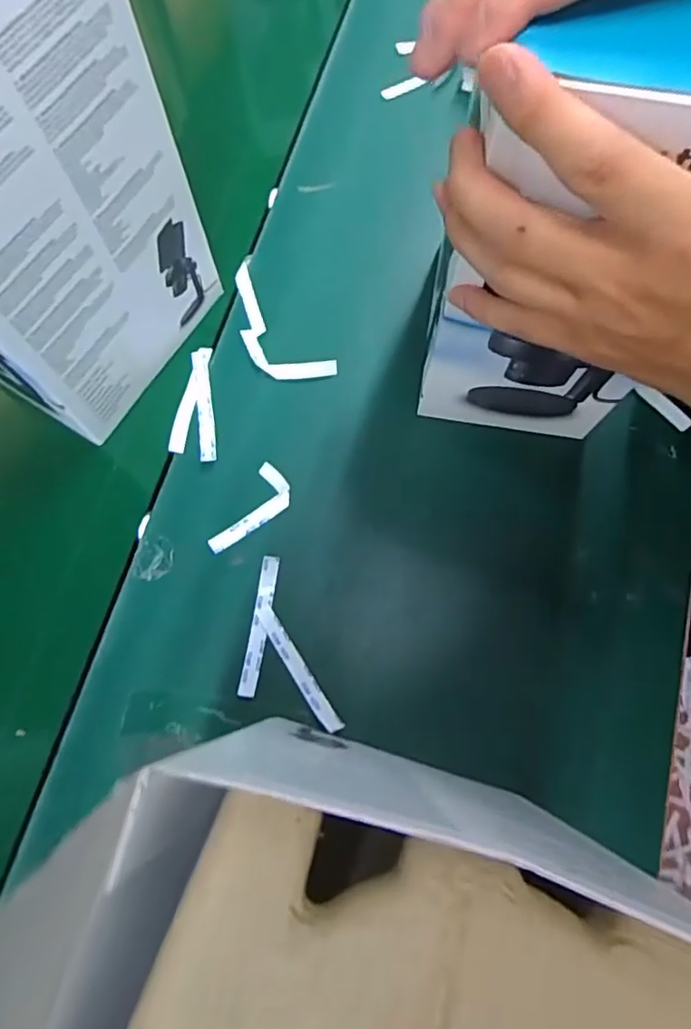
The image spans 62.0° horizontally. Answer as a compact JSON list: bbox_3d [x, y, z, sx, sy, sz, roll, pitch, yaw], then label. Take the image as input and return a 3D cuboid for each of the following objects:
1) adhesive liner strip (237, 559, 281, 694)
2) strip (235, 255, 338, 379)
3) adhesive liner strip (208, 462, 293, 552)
[{"bbox_3d":[-0.052,0.066,0.346,0.012,0.011,0.082,9,74,4],"label":"adhesive liner strip"},{"bbox_3d":[-0.057,-0.138,0.413,0.045,0.007,0.119,-34,76,-8],"label":"strip"},{"bbox_3d":[-0.059,0.000,0.369,0.028,0.004,0.065,31,77,9],"label":"adhesive liner strip"}]

